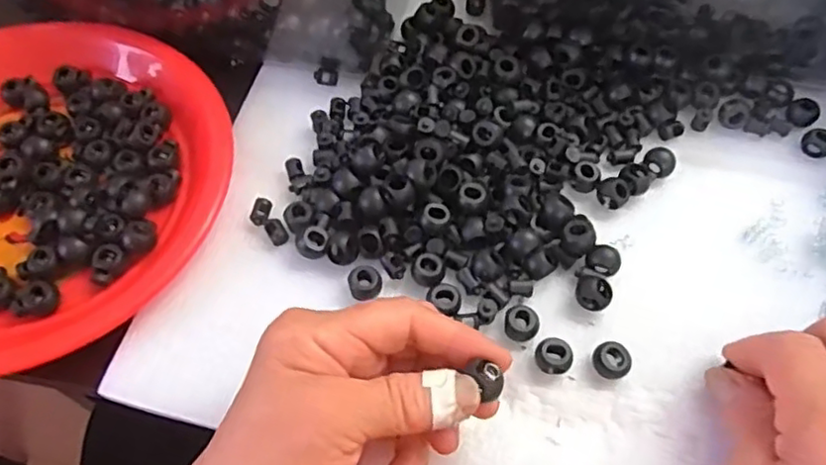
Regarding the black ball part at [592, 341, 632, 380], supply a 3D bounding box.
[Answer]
[{"bbox_3d":[0.096,0.063,0.311,0.016,0.012,0.017,0,60,-1],"label":"black ball part"}]

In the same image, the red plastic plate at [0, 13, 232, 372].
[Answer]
[{"bbox_3d":[-0.219,-0.033,0.358,0.217,0.032,0.227,0,60,-1],"label":"red plastic plate"}]

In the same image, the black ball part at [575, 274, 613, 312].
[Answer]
[{"bbox_3d":[0.091,0.031,0.324,0.018,0.016,0.016,15,61,8],"label":"black ball part"}]

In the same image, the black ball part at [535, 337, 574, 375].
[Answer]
[{"bbox_3d":[0.068,0.061,0.311,0.017,0.013,0.016,0,60,-1],"label":"black ball part"}]

